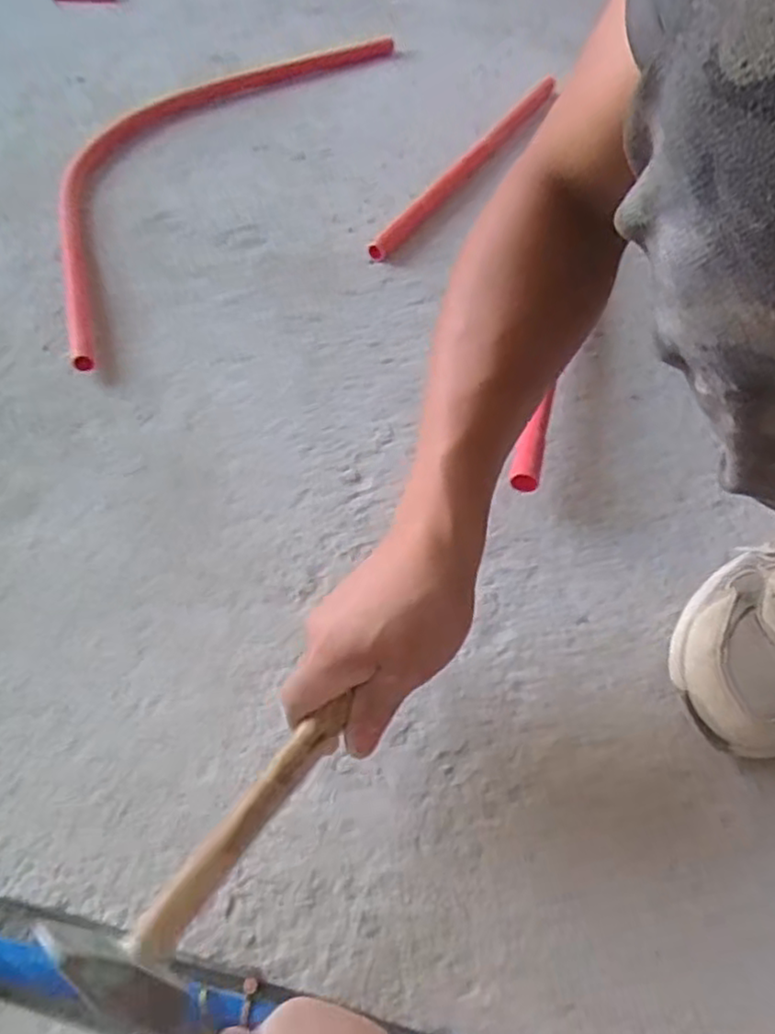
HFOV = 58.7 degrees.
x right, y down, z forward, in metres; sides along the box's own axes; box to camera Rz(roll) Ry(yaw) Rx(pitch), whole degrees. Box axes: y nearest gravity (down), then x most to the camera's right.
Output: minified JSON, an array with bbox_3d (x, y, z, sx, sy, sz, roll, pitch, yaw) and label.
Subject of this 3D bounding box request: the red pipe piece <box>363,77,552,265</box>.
[{"bbox_3d":[0.104,-0.432,0.827,0.023,0.023,0.430,27,59,18],"label":"red pipe piece"}]

